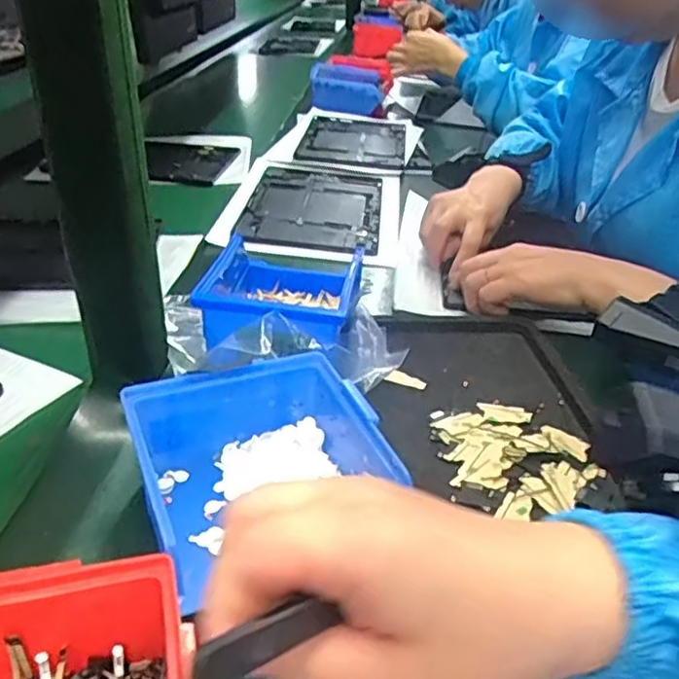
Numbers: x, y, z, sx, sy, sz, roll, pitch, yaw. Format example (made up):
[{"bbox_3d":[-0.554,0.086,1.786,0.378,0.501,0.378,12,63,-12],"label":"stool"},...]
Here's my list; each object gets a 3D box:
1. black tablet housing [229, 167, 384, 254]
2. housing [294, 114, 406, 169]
[{"bbox_3d":[-0.028,-0.161,0.777,0.149,0.009,0.231,4,33,3],"label":"black tablet housing"},{"bbox_3d":[0.023,-0.303,1.011,0.152,0.016,0.231,3,30,5],"label":"housing"}]

